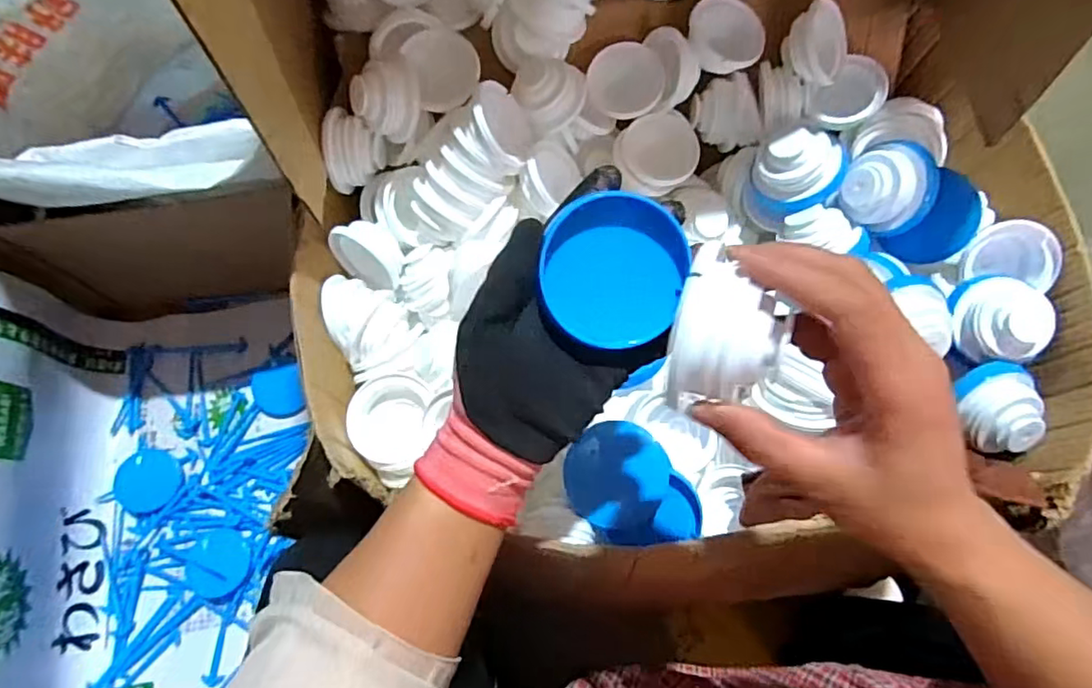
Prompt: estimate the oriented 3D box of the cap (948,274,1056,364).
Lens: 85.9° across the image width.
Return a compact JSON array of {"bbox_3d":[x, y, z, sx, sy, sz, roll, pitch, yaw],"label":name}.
[{"bbox_3d":[0.374,-0.021,0.478,0.063,0.046,0.068,0,71,1],"label":"cap"}]

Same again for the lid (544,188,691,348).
[{"bbox_3d":[0.036,-0.039,0.315,0.074,0.026,0.074,-1,99,-6],"label":"lid"}]

